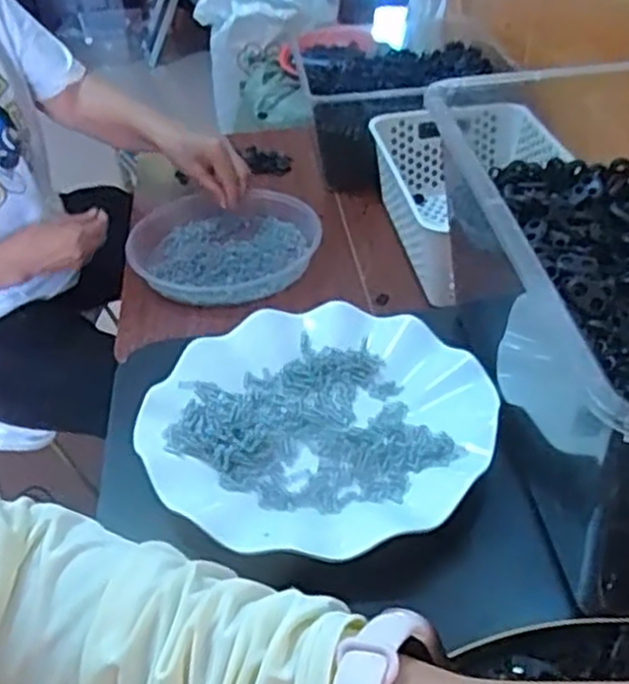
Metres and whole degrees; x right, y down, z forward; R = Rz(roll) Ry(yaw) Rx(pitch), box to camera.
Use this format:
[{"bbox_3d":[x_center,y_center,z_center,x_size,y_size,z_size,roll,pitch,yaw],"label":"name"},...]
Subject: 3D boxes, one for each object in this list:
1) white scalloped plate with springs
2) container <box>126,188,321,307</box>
[{"bbox_3d":[-0.001,0.043,0.430,0.174,0.019,0.179,-3,39,3],"label":"white scalloped plate with springs"},{"bbox_3d":[-0.123,-0.116,0.994,0.250,0.041,0.258,2,39,9],"label":"container"}]

